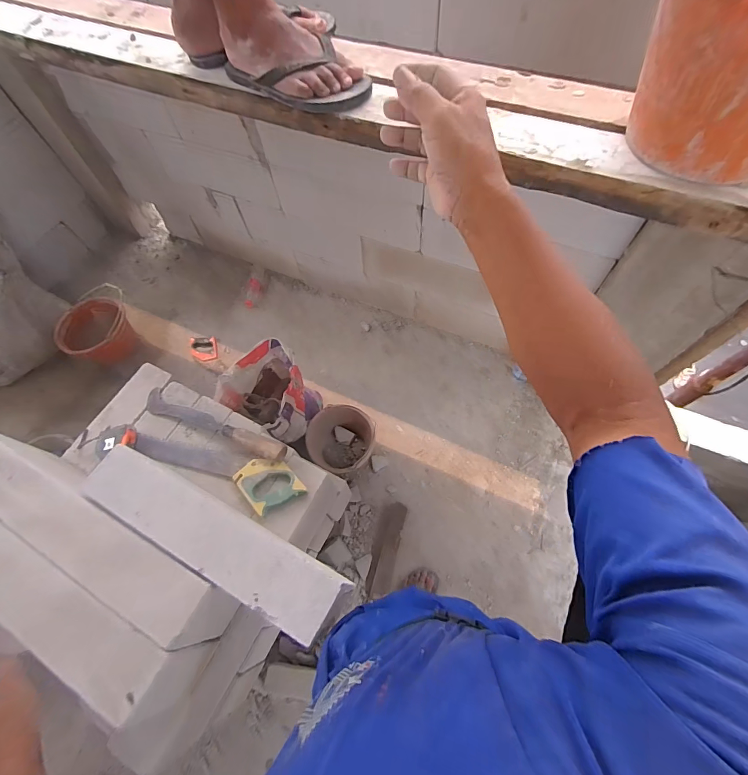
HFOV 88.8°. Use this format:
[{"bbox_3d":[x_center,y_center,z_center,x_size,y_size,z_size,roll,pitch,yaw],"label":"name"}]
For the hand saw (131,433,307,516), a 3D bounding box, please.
[{"bbox_3d":[-0.371,0.188,0.882,0.437,0.029,0.107,15,65,10],"label":"hand saw"}]

